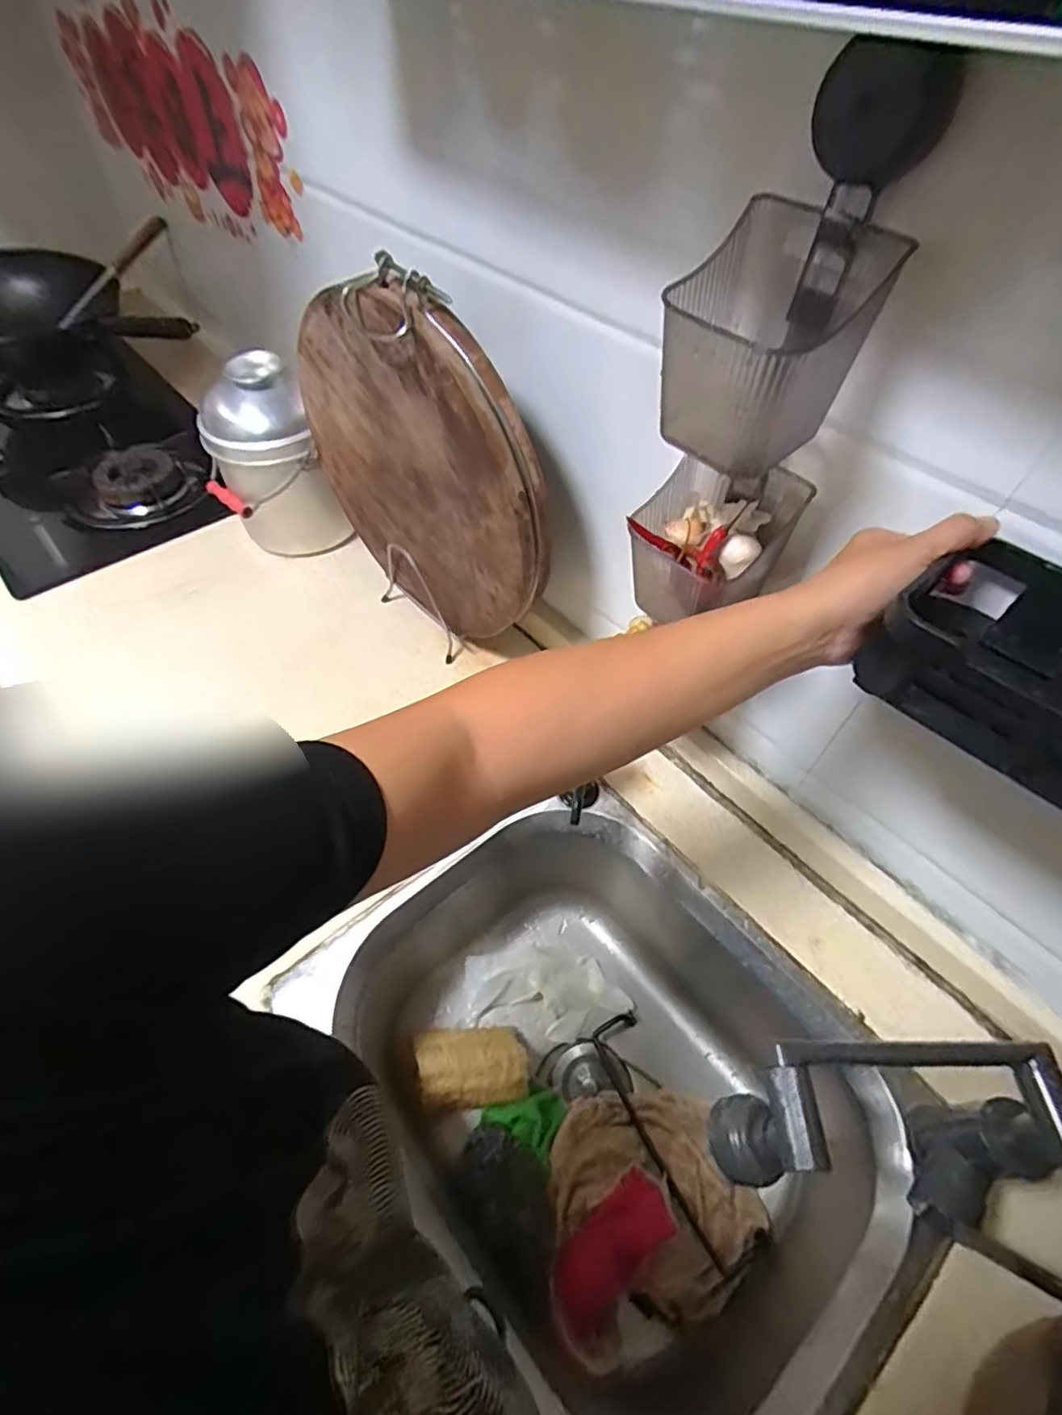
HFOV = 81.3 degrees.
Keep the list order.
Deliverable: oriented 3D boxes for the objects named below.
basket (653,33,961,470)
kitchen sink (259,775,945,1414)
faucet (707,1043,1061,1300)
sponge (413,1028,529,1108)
[{"bbox_3d":[0.141,-0.235,0.353,0.107,0.169,0.112,24,56,16],"label":"basket"},{"bbox_3d":[0.075,0.375,0.623,0.376,0.219,0.490,-33,60,-23],"label":"kitchen sink"},{"bbox_3d":[0.230,0.309,0.428,0.221,0.181,0.107,-1,53,-2],"label":"faucet"},{"bbox_3d":[-0.065,0.398,0.684,0.117,0.069,0.071,-4,53,-4],"label":"sponge"}]

